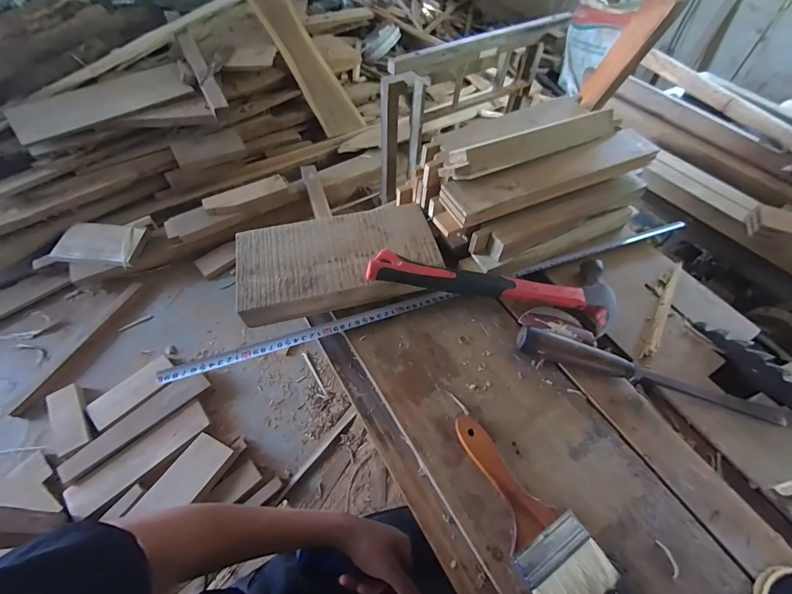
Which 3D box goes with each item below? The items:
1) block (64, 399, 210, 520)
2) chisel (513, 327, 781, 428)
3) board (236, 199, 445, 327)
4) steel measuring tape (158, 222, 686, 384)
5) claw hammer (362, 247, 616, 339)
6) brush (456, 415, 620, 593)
[{"bbox_3d":[-0.814,0.510,1.161,0.418,0.028,0.106,-38,65,-24],"label":"block"},{"bbox_3d":[0.300,0.088,0.428,0.306,0.038,0.050,16,57,8],"label":"chisel"},{"bbox_3d":[-0.076,-0.050,0.498,0.259,0.041,0.133,-13,58,-11],"label":"board"},{"bbox_3d":[0.077,-0.002,0.500,0.742,0.007,0.032,-15,60,-12],"label":"steel measuring tape"},{"bbox_3d":[0.128,-0.013,0.463,0.324,0.065,0.110,0,56,-3],"label":"claw hammer"},{"bbox_3d":[0.120,0.201,0.353,0.074,0.011,0.183,-27,61,-19],"label":"brush"}]

